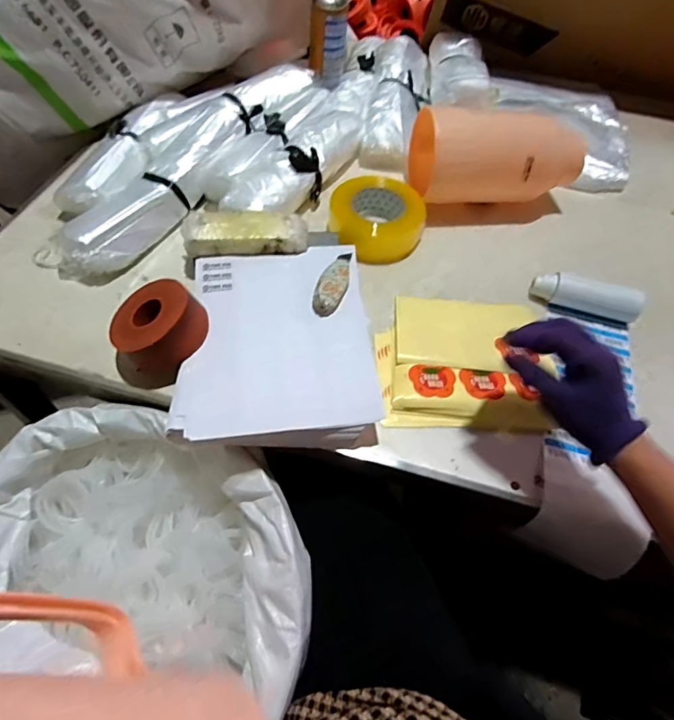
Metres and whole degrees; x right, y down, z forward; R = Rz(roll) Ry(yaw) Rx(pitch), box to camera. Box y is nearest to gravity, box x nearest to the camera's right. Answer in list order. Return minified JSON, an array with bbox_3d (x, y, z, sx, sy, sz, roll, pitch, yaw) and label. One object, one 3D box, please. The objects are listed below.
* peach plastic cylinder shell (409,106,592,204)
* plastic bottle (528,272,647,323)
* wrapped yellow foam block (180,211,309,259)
[{"bbox_3d":[0.246,-0.314,0.709,0.243,0.134,0.120,1,56,-4],"label":"peach plastic cylinder shell"},{"bbox_3d":[0.336,-0.087,0.620,0.135,0.041,0.031,17,57,7],"label":"plastic bottle"},{"bbox_3d":[-0.122,-0.171,0.622,0.159,0.039,0.067,-5,57,-8],"label":"wrapped yellow foam block"}]

